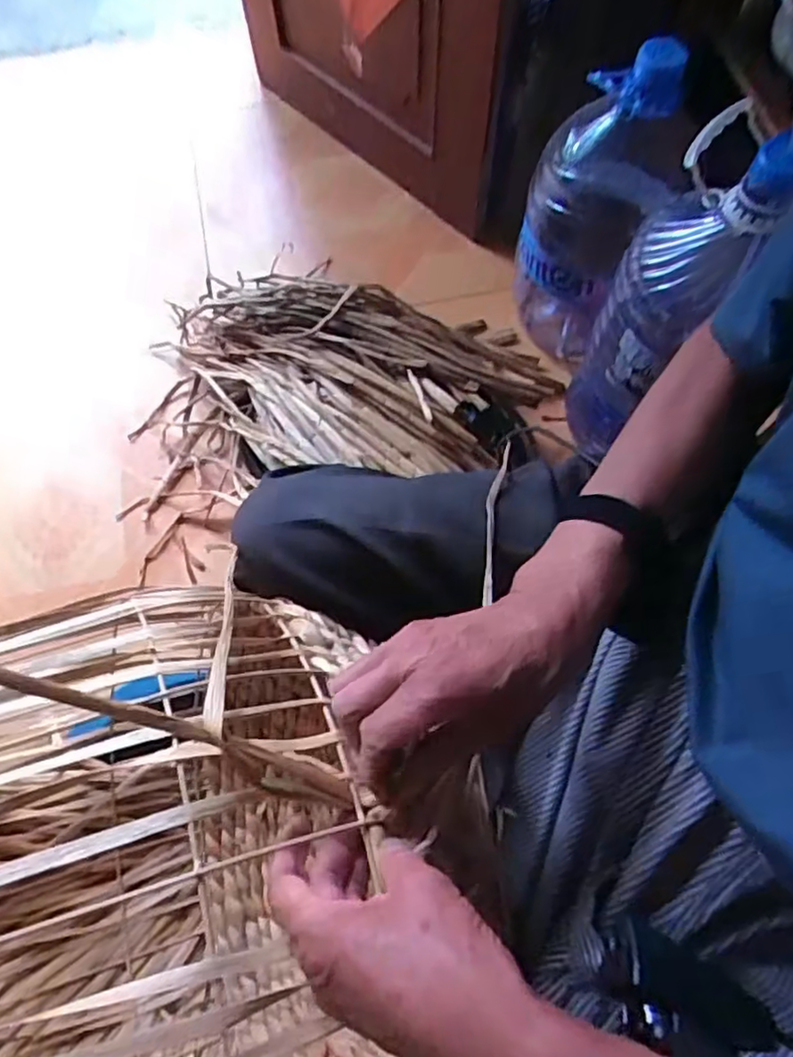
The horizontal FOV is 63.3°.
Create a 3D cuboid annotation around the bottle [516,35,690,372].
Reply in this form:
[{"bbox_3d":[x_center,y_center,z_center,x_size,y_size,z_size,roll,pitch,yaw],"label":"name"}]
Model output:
[{"bbox_3d":[0.295,-0.474,0.994,0.190,0.446,0.179,16,69,7],"label":"bottle"}]

